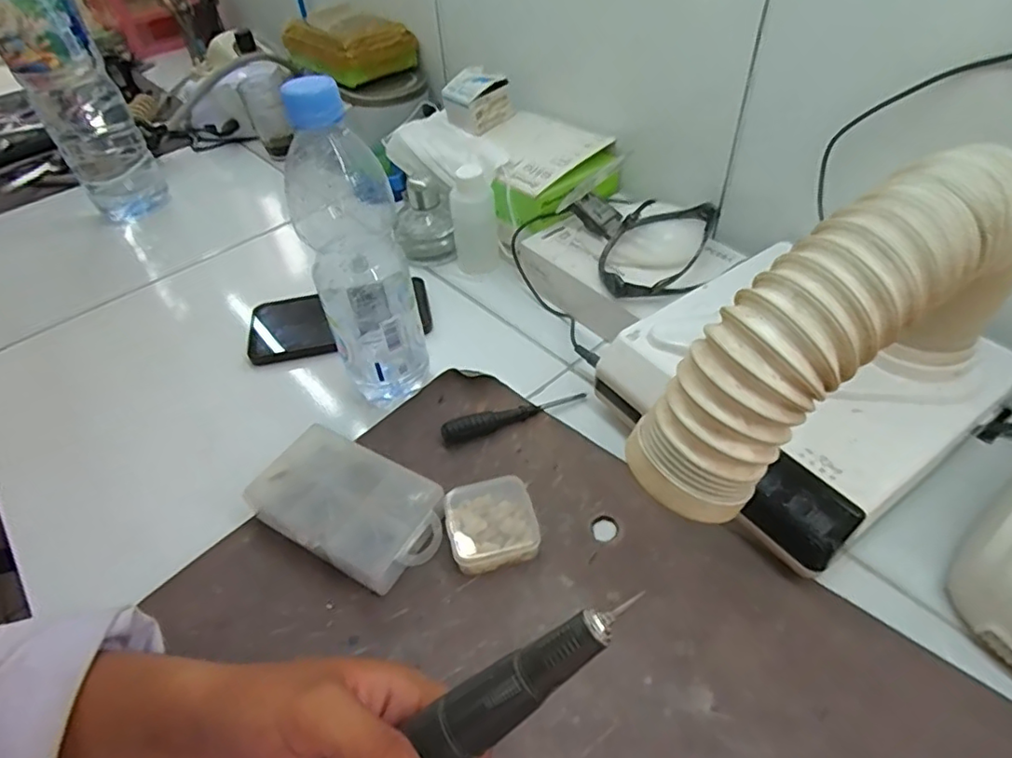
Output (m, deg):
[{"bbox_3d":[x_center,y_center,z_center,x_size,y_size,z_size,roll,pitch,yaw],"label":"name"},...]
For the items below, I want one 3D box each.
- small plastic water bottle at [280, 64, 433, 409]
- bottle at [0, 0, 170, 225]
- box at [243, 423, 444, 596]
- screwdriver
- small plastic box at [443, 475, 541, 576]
[{"bbox_3d":[-0.104,-0.082,0.413,0.066,0.231,0.074,-18,48,-11],"label":"small plastic water bottle"},{"bbox_3d":[-0.475,-0.324,0.630,0.083,0.302,0.096,-28,50,-21],"label":"bottle"},{"bbox_3d":[-0.104,0.087,0.396,0.131,0.031,0.074,21,52,24],"label":"box"},{"bbox_3d":[0.007,0.024,0.447,0.115,0.014,0.013,-19,48,-12],"label":"screwdriver"},{"bbox_3d":[-0.009,0.095,0.383,0.056,0.021,0.054,-14,47,-7],"label":"small plastic box"}]

